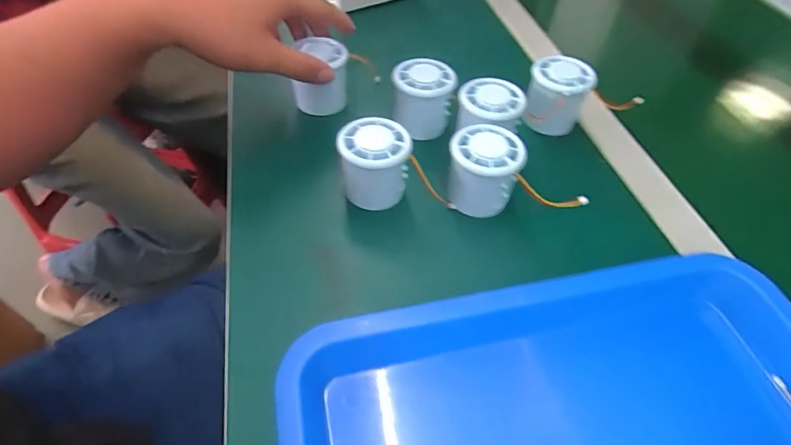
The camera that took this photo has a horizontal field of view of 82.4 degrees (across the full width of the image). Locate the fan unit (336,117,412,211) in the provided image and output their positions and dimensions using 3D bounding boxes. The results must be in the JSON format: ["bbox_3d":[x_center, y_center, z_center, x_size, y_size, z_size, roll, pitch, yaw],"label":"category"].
[{"bbox_3d":[-0.018,-0.046,0.373,0.057,0.058,0.061,1,50,-2],"label":"fan unit"}]

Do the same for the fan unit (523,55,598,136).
[{"bbox_3d":[0.156,-0.123,0.444,0.059,0.054,0.072,19,52,12],"label":"fan unit"}]

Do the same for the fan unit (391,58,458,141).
[{"bbox_3d":[0.026,-0.114,0.440,0.057,0.067,0.057,-1,50,-4],"label":"fan unit"}]

